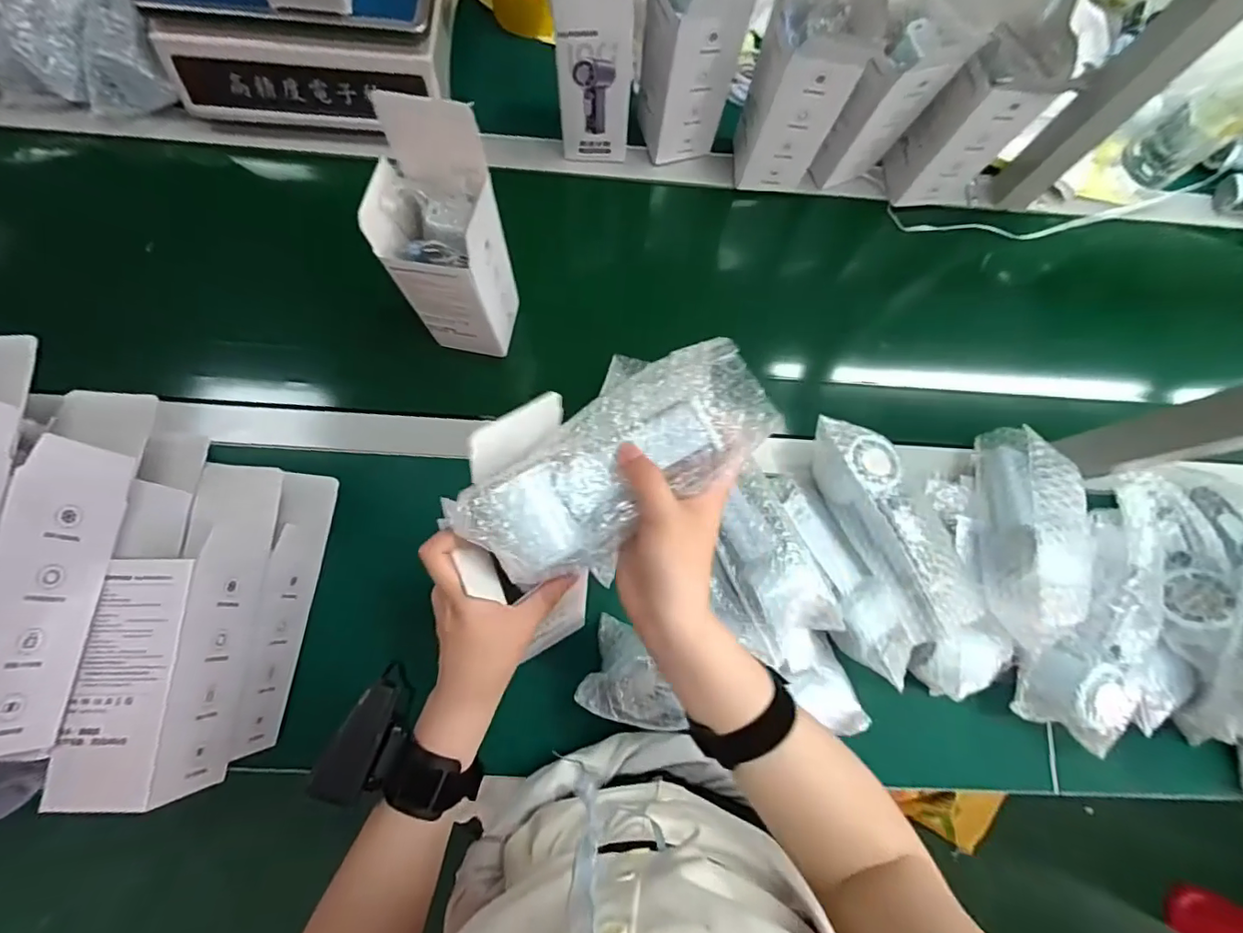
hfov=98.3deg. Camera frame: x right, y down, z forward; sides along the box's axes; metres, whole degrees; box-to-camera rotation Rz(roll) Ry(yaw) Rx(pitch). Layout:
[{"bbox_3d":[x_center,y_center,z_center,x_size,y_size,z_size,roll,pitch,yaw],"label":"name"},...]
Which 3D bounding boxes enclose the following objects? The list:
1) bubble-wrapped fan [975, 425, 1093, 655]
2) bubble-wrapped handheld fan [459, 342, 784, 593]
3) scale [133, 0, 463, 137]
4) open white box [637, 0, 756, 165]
[{"bbox_3d":[0.382,0.059,0.505,0.082,0.068,0.210,12,63,3],"label":"bubble-wrapped fan"},{"bbox_3d":[-0.004,0.000,0.328,0.189,0.037,0.078,-32,81,1],"label":"bubble-wrapped handheld fan"},{"bbox_3d":[-0.325,-0.490,0.570,0.288,0.109,0.219,6,80,2],"label":"scale"},{"bbox_3d":[0.072,-0.425,0.540,0.100,0.212,0.086,-9,80,-1],"label":"open white box"}]

